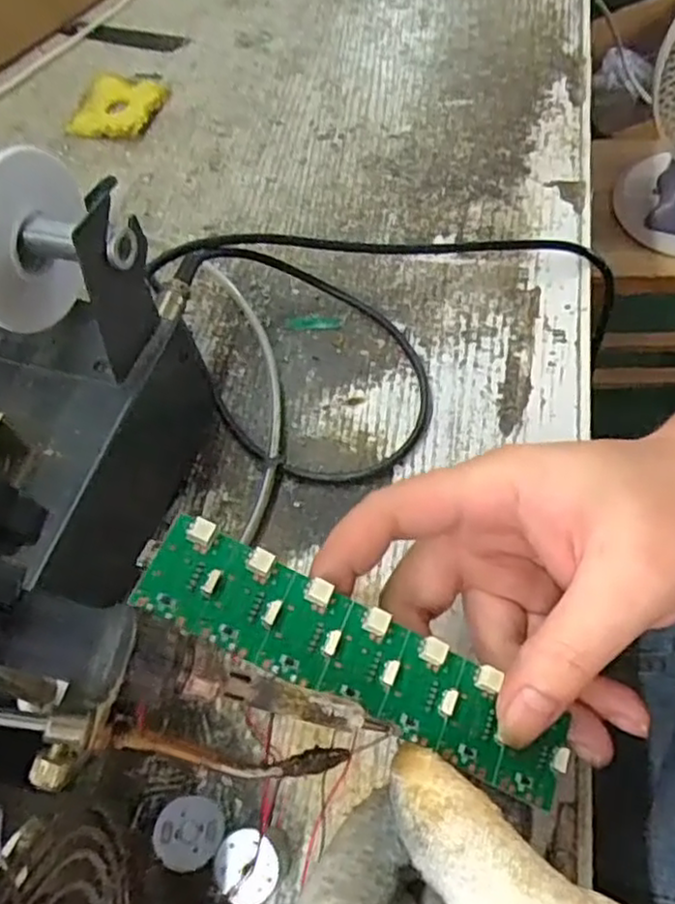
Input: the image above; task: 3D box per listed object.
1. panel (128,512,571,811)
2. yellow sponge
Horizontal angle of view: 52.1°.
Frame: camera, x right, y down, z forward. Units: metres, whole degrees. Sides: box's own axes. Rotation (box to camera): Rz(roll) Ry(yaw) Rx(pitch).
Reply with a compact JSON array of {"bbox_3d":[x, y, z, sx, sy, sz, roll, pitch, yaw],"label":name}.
[{"bbox_3d":[0.007,0.062,0.207,0.139,0.006,0.031,29,65,-3],"label":"panel"},{"bbox_3d":[-0.147,-0.236,0.470,0.056,0.008,0.061,12,63,11],"label":"yellow sponge"}]

